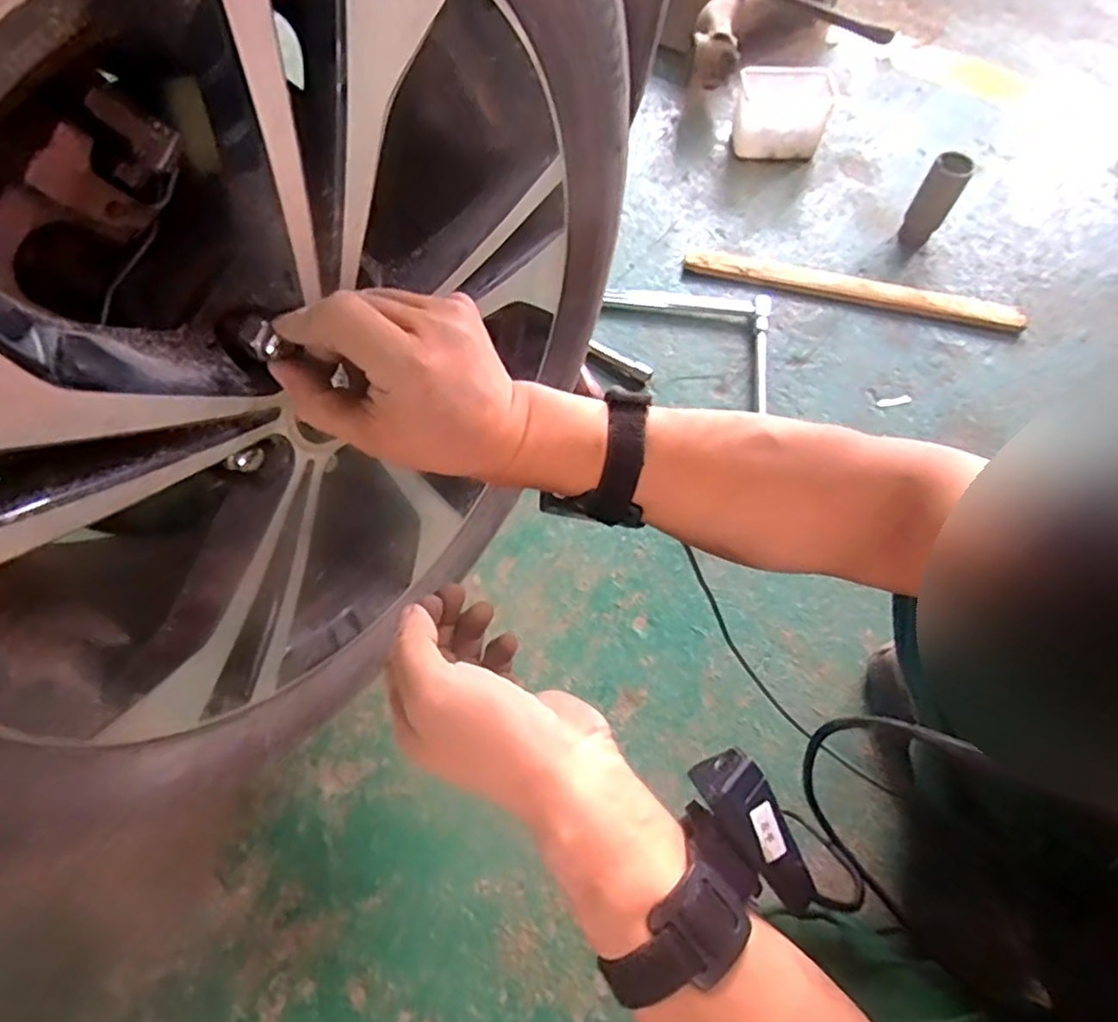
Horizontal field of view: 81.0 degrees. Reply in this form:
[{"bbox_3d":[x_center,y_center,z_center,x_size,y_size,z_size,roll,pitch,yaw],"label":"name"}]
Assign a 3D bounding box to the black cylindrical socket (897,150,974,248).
[{"bbox_3d":[0.584,-0.480,1.026,0.057,0.140,0.047,33,66,14],"label":"black cylindrical socket"}]

